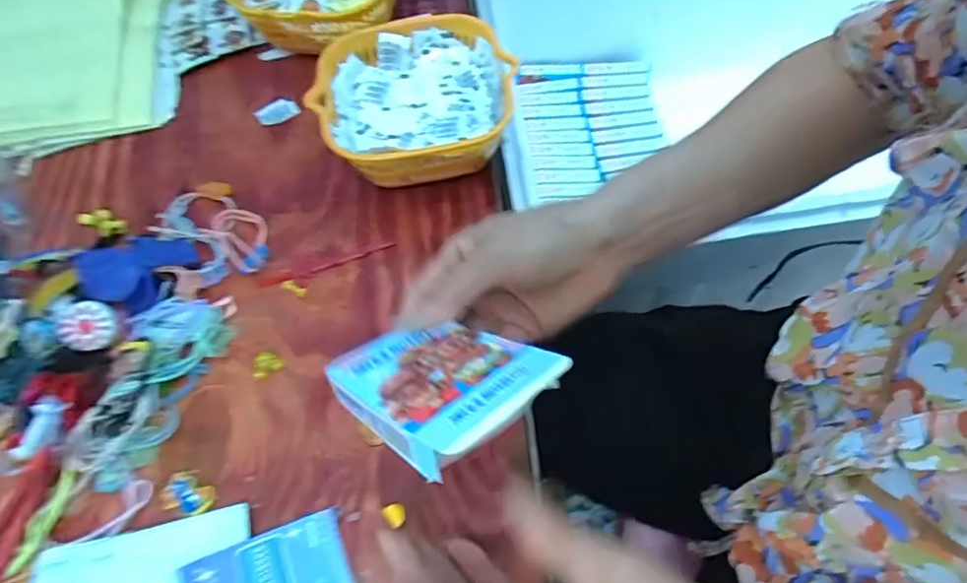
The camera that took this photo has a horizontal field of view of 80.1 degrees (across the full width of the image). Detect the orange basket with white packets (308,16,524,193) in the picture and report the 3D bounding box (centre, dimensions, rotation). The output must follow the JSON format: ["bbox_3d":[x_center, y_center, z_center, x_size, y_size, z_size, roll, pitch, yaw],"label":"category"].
[{"bbox_3d":[-0.050,-0.138,0.442,0.145,0.064,0.135,-10,62,-3],"label":"orange basket with white packets"}]

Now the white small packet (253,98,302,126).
[{"bbox_3d":[-0.178,-0.156,0.495,0.036,0.006,0.024,-27,64,-12],"label":"white small packet"}]

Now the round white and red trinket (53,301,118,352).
[{"bbox_3d":[-0.263,0.023,0.380,0.036,0.023,0.032,22,65,13],"label":"round white and red trinket"}]

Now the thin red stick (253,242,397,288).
[{"bbox_3d":[-0.113,-0.018,0.414,0.101,0.005,0.009,-15,62,-6],"label":"thin red stick"}]

